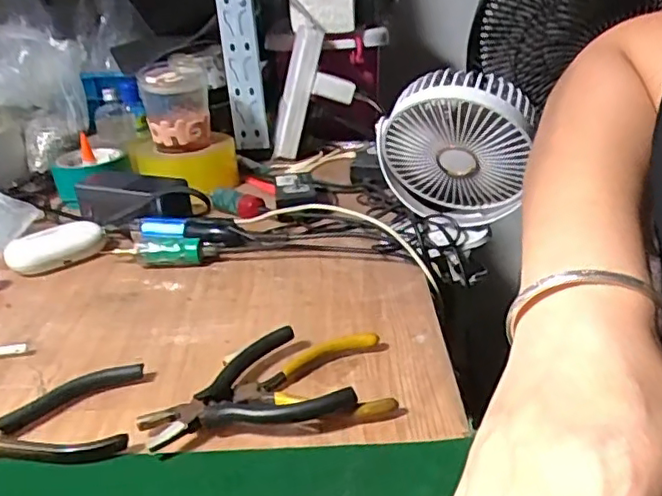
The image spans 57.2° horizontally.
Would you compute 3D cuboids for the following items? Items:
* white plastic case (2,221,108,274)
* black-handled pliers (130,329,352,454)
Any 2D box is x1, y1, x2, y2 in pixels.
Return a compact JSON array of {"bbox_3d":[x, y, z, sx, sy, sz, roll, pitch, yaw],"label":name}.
[{"bbox_3d":[-0.280,0.000,0.622,0.097,0.031,0.045,-16,28,-25],"label":"white plastic case"},{"bbox_3d":[-0.059,0.102,0.402,0.123,0.024,0.096,-18,30,-28],"label":"black-handled pliers"}]

